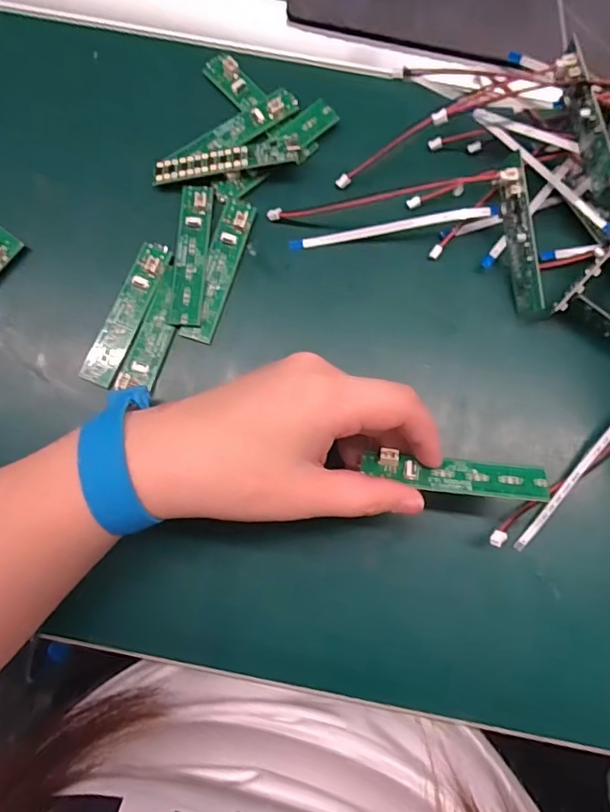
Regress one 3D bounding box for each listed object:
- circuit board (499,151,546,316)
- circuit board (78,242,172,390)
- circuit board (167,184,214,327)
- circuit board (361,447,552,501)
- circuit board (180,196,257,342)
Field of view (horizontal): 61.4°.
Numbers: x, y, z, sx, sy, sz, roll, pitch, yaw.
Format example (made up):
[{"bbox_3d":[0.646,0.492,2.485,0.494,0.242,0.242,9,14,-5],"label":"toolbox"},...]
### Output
[{"bbox_3d":[0.114,-0.088,0.272,0.011,0.021,0.078,-12,97,-3],"label":"circuit board"},{"bbox_3d":[-0.096,-0.050,0.277,0.018,0.004,0.082,23,82,-1],"label":"circuit board"},{"bbox_3d":[-0.063,-0.084,0.283,0.018,0.004,0.080,3,79,2],"label":"circuit board"},{"bbox_3d":[0.068,0.032,0.235,0.082,0.008,0.016,7,79,5],"label":"circuit board"},{"bbox_3d":[-0.047,-0.076,0.282,0.018,0.004,0.083,16,80,4],"label":"circuit board"}]

